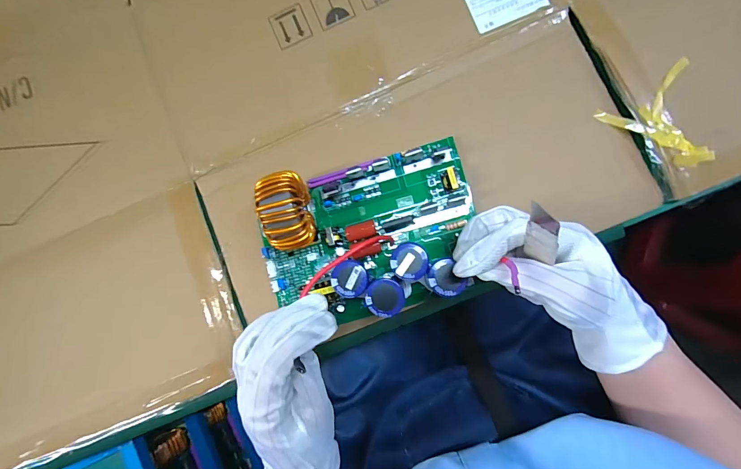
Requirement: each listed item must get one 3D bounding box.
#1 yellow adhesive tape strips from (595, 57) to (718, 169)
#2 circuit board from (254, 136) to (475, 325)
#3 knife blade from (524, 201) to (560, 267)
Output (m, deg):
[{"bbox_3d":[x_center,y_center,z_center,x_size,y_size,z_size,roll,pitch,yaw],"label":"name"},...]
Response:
[{"bbox_3d":[0.255,-0.094,0.310,0.077,0.012,0.084,-27,84,4],"label":"yellow adhesive tape strips"},{"bbox_3d":[-0.004,-0.001,0.301,0.191,0.061,0.129,-16,83,5],"label":"circuit board"},{"bbox_3d":[0.104,0.001,0.216,0.017,0.060,0.004,35,77,33],"label":"knife blade"}]

